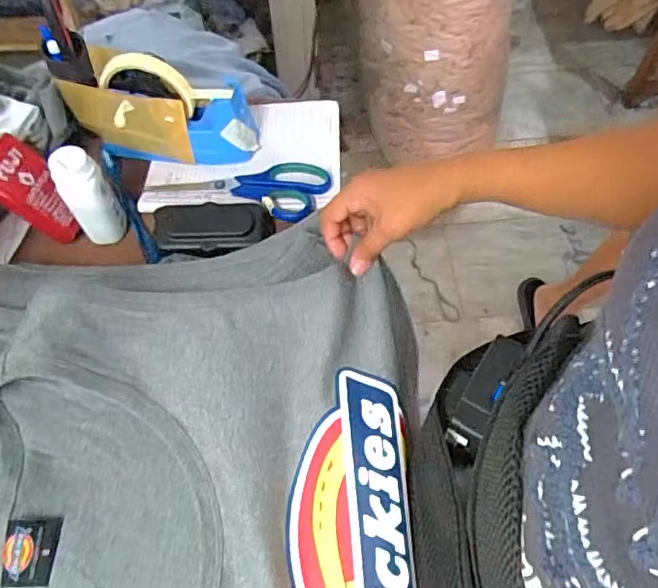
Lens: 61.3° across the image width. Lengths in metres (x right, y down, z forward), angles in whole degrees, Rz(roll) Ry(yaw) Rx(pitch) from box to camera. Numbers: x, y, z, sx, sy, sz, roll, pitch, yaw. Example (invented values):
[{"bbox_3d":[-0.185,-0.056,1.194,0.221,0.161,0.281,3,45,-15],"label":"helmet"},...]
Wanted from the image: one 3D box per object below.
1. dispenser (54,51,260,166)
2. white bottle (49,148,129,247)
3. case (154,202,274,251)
[{"bbox_3d":[-0.173,-0.191,0.569,0.186,0.101,0.057,4,60,3],"label":"dispenser"},{"bbox_3d":[-0.221,-0.089,0.514,0.041,0.097,0.033,-28,63,-15],"label":"white bottle"},{"bbox_3d":[-0.114,-0.066,0.544,0.111,0.024,0.049,-1,60,1],"label":"case"}]

